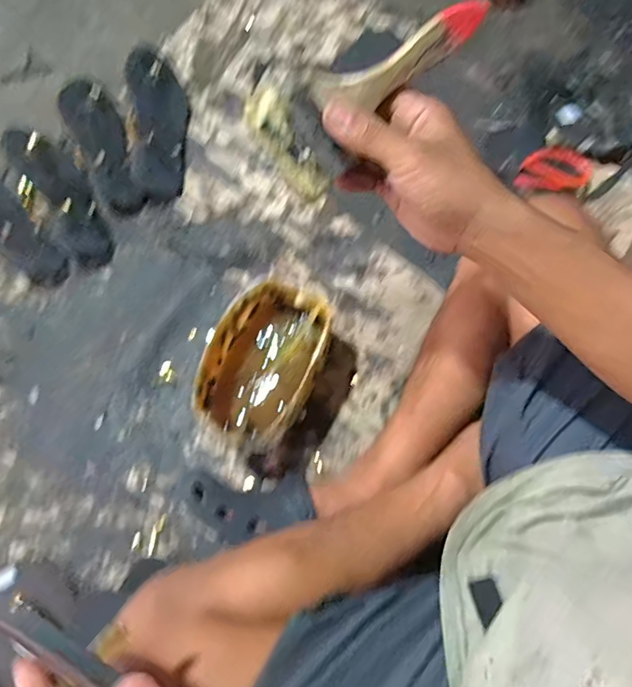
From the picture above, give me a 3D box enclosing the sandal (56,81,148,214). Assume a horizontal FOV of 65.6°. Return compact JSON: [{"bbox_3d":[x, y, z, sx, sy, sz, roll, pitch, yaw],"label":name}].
[{"bbox_3d":[-0.323,-0.294,0.736,0.078,0.076,0.205,-21,75,-5],"label":"sandal"}]

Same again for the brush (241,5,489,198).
[{"bbox_3d":[0.042,-0.163,0.331,0.165,0.071,0.018,-26,30,3],"label":"brush"}]

